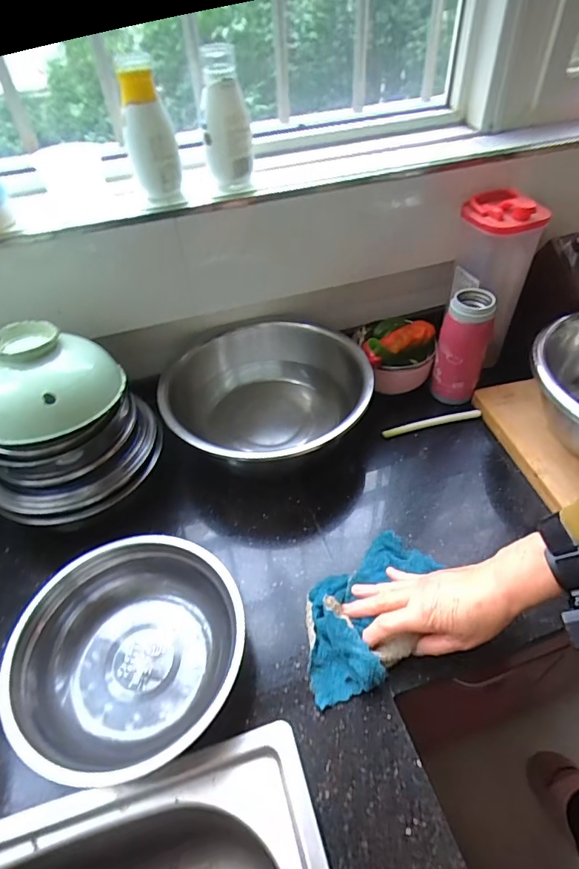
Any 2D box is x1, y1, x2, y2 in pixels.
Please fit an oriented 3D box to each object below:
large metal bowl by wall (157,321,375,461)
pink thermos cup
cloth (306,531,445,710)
[{"bbox_3d":[-0.024,-0.051,0.686,0.266,0.122,0.285,-1,46,2],"label":"large metal bowl by wall"},{"bbox_3d":[0.257,-0.123,0.705,0.067,0.170,0.063,-1,46,2],"label":"pink thermos cup"},{"bbox_3d":[0.081,0.187,0.512,0.114,0.035,0.199,19,48,20],"label":"cloth"}]

